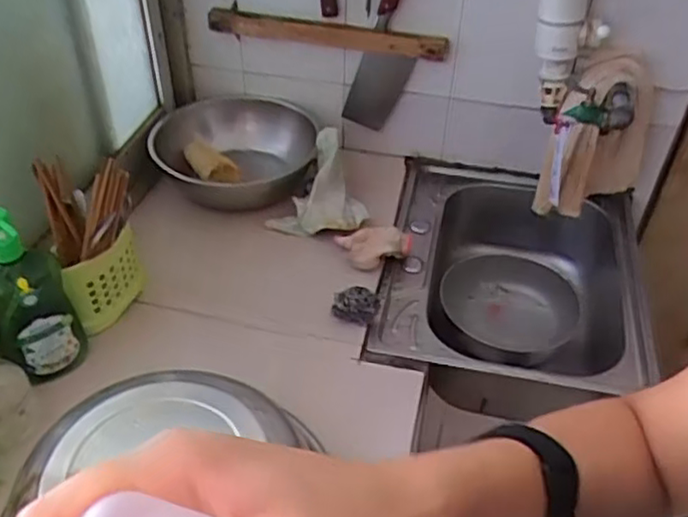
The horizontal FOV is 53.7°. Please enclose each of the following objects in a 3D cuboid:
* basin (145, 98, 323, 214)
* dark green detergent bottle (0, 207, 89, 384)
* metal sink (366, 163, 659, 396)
[{"bbox_3d":[-0.217,-0.202,1.291,0.308,0.132,0.331,1,42,-1],"label":"basin"},{"bbox_3d":[-0.390,0.054,0.842,0.097,0.243,0.064,-19,47,-22],"label":"dark green detergent bottle"},{"bbox_3d":[0.282,0.065,1.142,0.423,0.177,0.465,11,43,10],"label":"metal sink"}]

